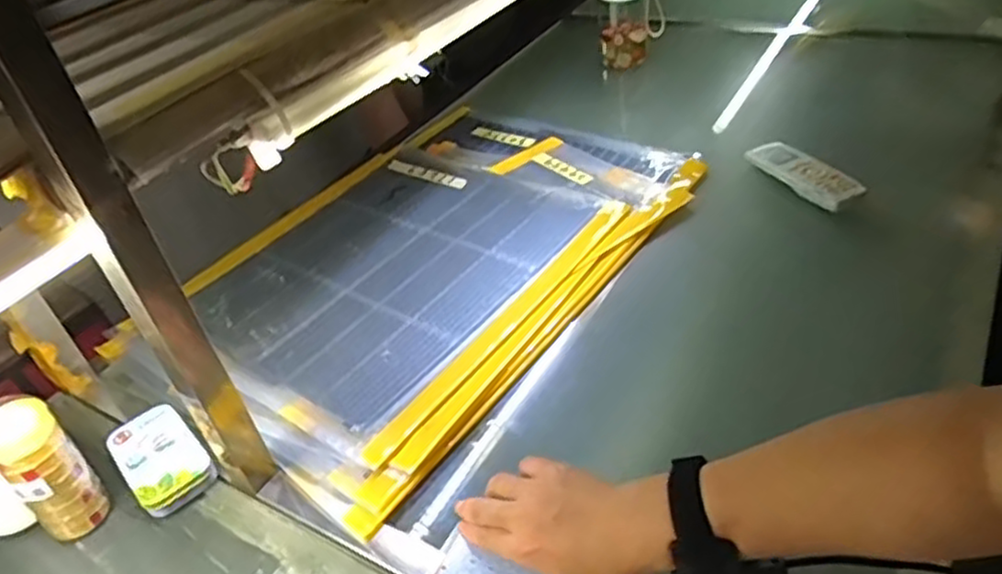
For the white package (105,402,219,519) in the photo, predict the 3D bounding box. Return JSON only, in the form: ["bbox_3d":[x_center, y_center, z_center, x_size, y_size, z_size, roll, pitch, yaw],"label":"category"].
[{"bbox_3d":[-0.299,0.151,0.642,0.062,0.029,0.109,-35,45,-29],"label":"white package"}]

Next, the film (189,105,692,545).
[{"bbox_3d":[-0.087,-0.055,0.853,0.426,0.021,0.599,22,48,33],"label":"film"}]

